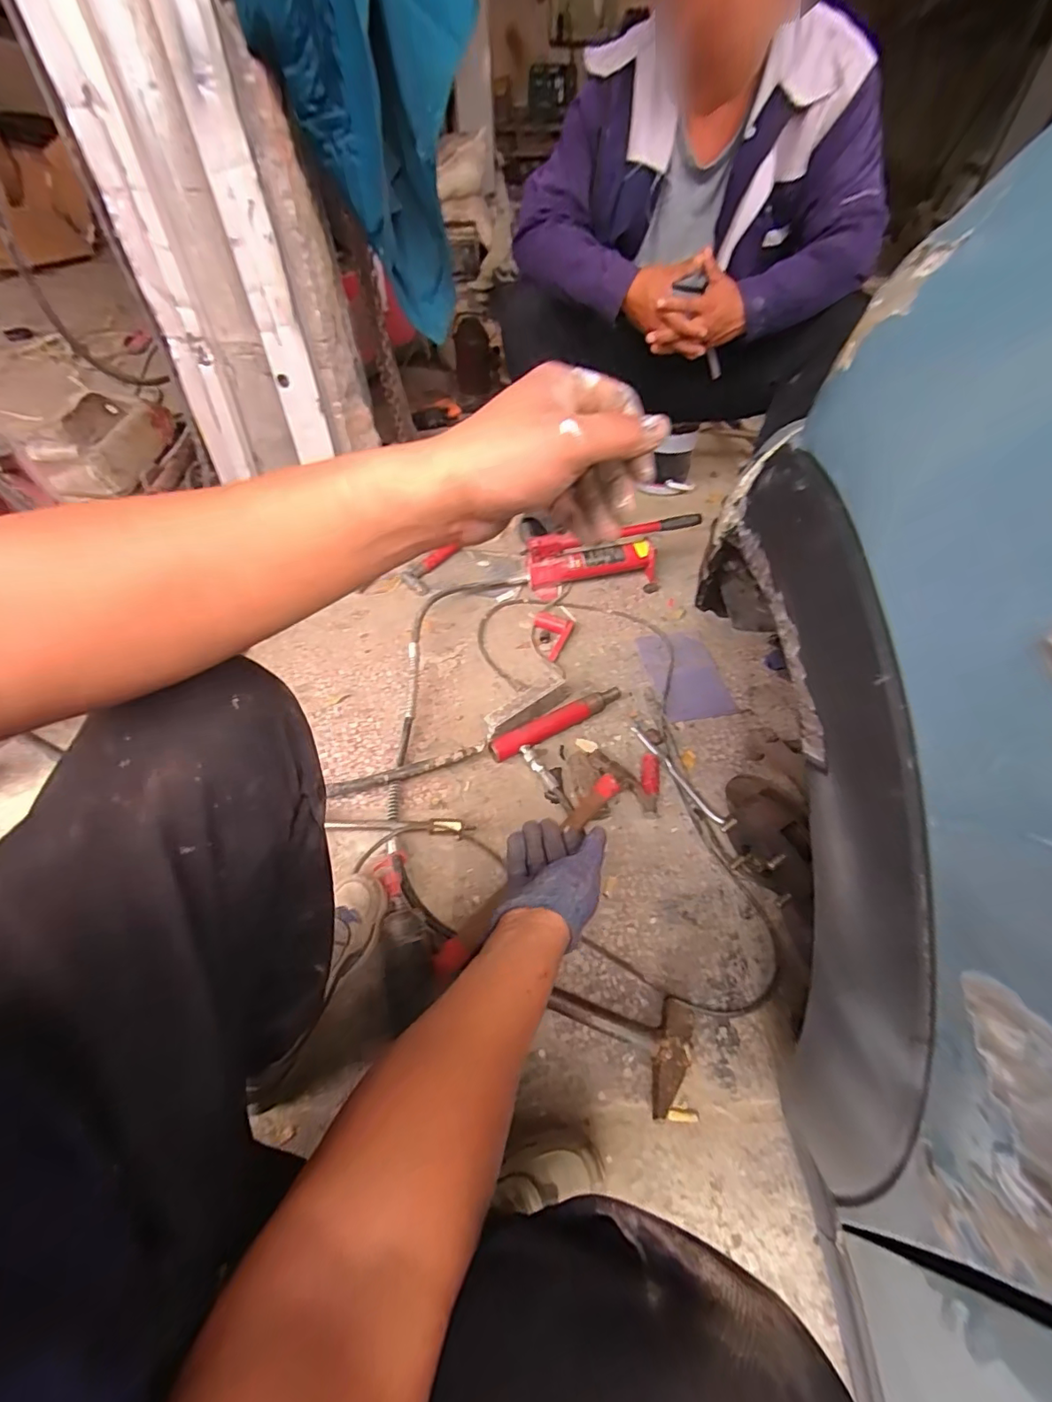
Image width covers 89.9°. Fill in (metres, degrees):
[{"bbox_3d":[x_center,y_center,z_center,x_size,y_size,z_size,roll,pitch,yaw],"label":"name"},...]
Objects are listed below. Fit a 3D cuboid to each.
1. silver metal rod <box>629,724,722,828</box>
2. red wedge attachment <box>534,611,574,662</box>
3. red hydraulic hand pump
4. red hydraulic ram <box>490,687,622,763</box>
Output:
[{"bbox_3d":[0.250,0.122,0.889,0.018,0.014,0.221,-26,55,-20],"label":"silver metal rod"},{"bbox_3d":[0.043,-0.139,1.098,0.088,0.024,0.101,24,54,18],"label":"red wedge attachment"},{"bbox_3d":[0.193,-0.321,1.171,0.383,0.129,0.089,-7,51,-6],"label":"red hydraulic hand pump"},{"bbox_3d":[0.059,0.037,0.944,0.267,0.038,0.033,-27,56,-21],"label":"red hydraulic ram"}]

